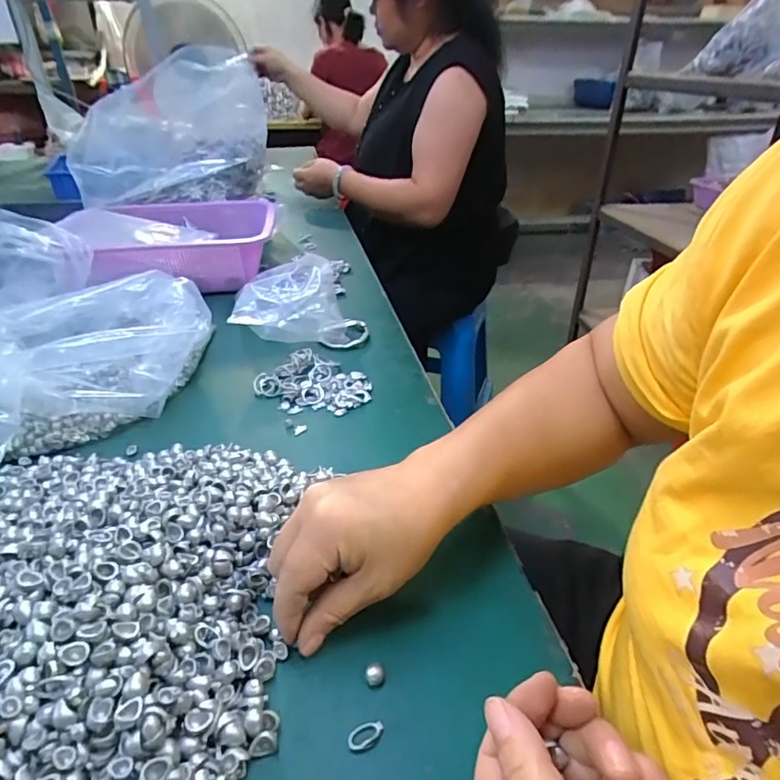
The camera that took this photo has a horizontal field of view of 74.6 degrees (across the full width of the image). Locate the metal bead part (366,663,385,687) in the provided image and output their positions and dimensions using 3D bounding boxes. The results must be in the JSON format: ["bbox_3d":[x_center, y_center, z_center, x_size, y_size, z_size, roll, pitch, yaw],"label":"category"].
[{"bbox_3d":[-0.008,0.149,0.270,0.010,0.005,0.012,0,33,-2],"label":"metal bead part"}]

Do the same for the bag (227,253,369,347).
[{"bbox_3d":[-0.111,-0.102,0.598,0.147,0.066,0.122,-10,34,-17],"label":"bag"}]

